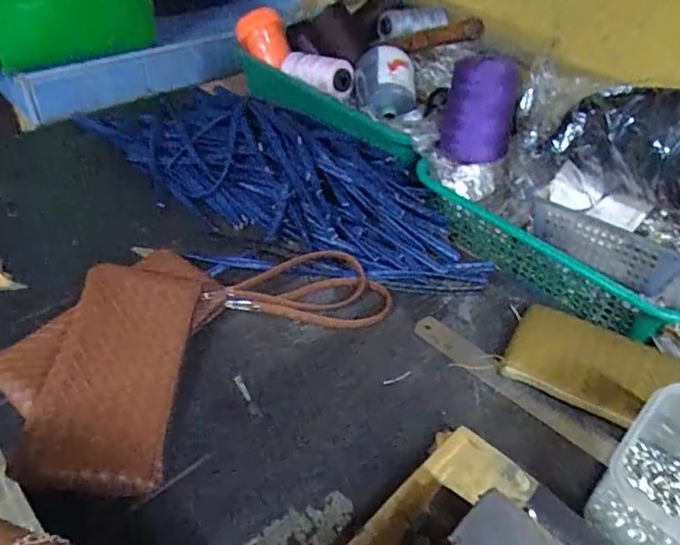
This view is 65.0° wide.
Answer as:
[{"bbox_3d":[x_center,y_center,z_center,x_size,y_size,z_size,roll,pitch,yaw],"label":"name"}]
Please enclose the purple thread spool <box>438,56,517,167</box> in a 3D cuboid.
[{"bbox_3d":[0.170,-0.201,0.654,0.083,0.123,0.070,8,26,6],"label":"purple thread spool"}]

